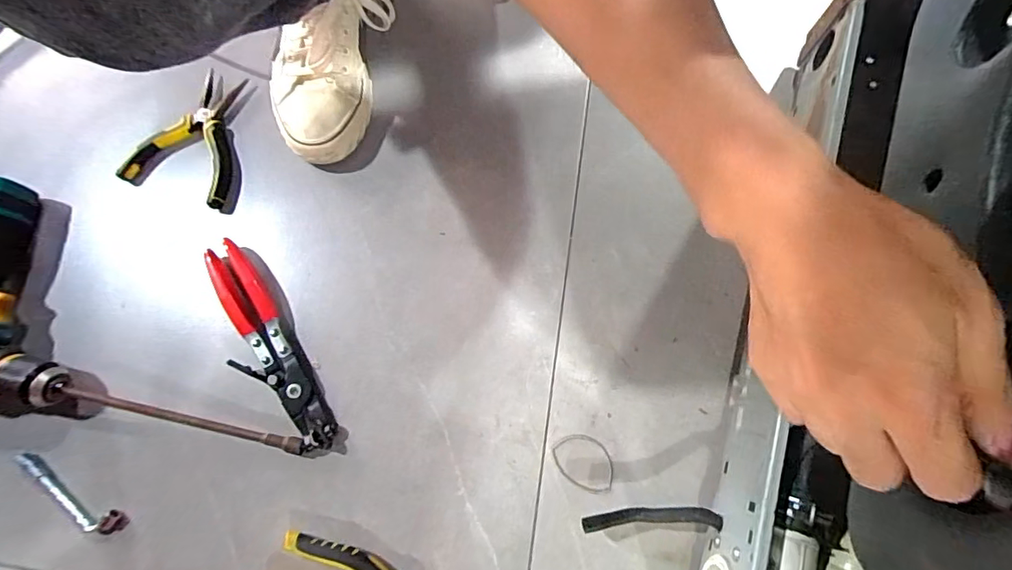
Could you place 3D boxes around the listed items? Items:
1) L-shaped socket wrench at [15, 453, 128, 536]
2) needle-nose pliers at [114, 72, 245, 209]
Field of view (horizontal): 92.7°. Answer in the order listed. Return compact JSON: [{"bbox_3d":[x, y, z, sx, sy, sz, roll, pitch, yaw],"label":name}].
[{"bbox_3d":[-0.358,0.171,0.393,0.104,0.016,0.018,29,76,8],"label":"L-shaped socket wrench"},{"bbox_3d":[-0.310,-0.155,0.494,0.100,0.026,0.141,18,75,5],"label":"needle-nose pliers"}]

